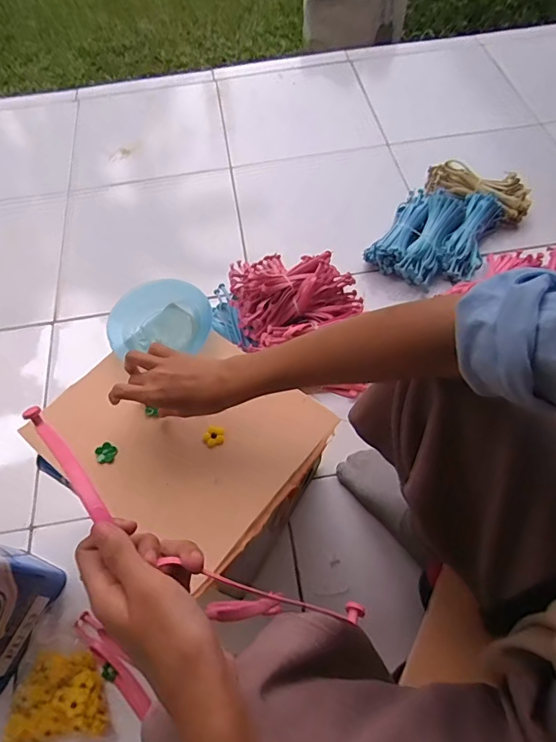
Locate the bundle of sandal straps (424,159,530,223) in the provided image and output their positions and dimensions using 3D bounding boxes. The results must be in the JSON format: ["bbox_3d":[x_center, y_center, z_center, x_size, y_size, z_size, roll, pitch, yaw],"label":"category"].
[{"bbox_3d":[0.430,-0.397,0.987,0.230,0.056,0.074,31,67,19],"label":"bundle of sandal straps"}]

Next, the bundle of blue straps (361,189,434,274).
[{"bbox_3d":[0.256,-0.297,0.943,0.073,0.047,0.210,27,66,17],"label":"bundle of blue straps"}]

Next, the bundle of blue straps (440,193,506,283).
[{"bbox_3d":[0.391,-0.273,0.923,0.081,0.059,0.202,28,66,17],"label":"bundle of blue straps"}]

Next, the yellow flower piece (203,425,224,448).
[{"bbox_3d":[-0.073,0.074,0.518,0.023,0.008,0.022,-1,61,2],"label":"yellow flower piece"}]

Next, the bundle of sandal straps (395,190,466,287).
[{"bbox_3d":[0.308,-0.267,0.913,0.075,0.036,0.204,25,79,16],"label":"bundle of sandal straps"}]

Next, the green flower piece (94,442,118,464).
[{"bbox_3d":[-0.193,0.092,0.509,0.025,0.004,0.023,-1,61,2],"label":"green flower piece"}]

